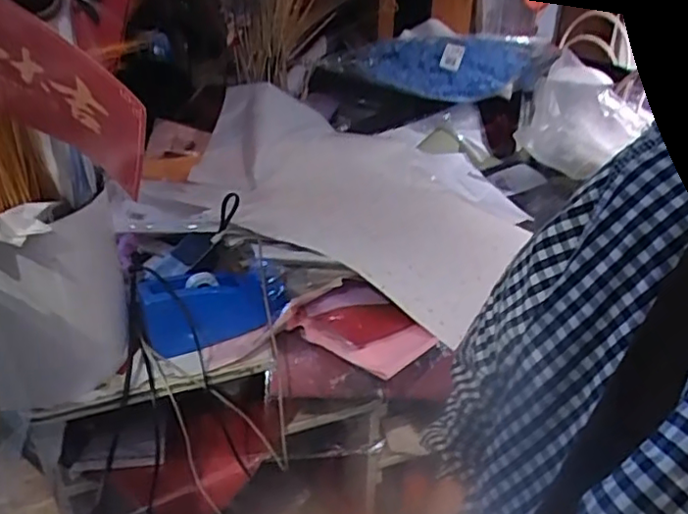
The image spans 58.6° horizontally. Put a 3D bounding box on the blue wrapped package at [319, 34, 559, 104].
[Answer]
[{"bbox_3d":[0.222,-0.424,1.355,0.498,0.113,0.146,3,31,2],"label":"blue wrapped package"}]

